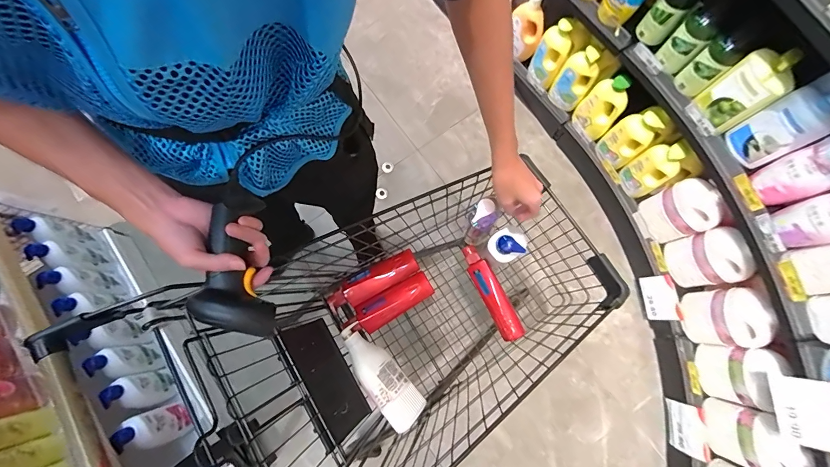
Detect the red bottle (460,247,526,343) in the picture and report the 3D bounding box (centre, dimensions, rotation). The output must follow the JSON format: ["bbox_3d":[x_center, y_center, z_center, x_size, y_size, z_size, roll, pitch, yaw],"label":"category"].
[{"bbox_3d":[0.177,0.138,0.844,0.050,0.058,0.233,-26,78,-6],"label":"red bottle"}]

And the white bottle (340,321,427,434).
[{"bbox_3d":[-0.082,0.316,0.797,0.082,0.060,0.248,-39,80,-8],"label":"white bottle"}]

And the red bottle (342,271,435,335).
[{"bbox_3d":[-0.064,0.176,0.869,0.221,0.054,0.069,-30,79,-6],"label":"red bottle"}]

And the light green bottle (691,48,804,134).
[{"bbox_3d":[0.749,-0.326,0.808,0.054,0.182,0.108,-33,79,-7],"label":"light green bottle"}]

